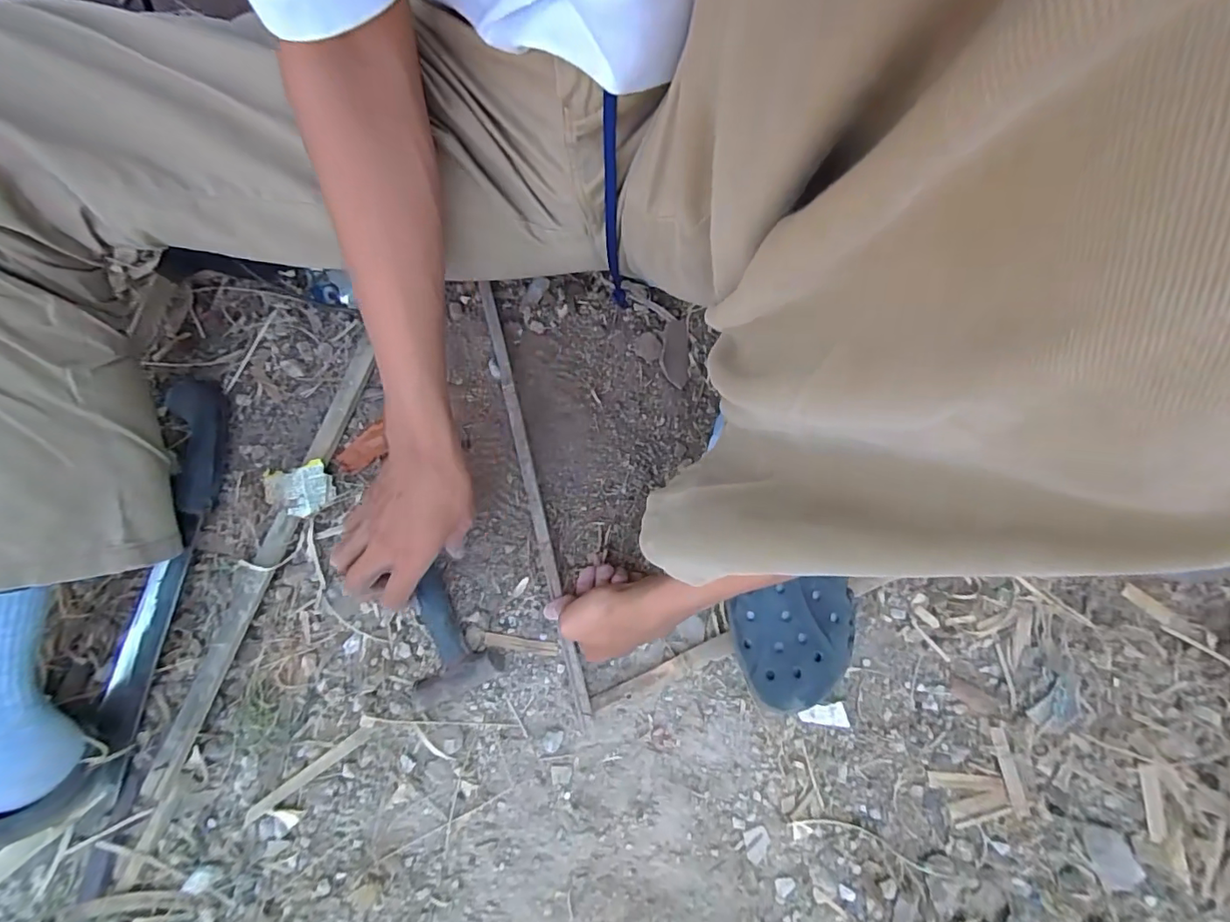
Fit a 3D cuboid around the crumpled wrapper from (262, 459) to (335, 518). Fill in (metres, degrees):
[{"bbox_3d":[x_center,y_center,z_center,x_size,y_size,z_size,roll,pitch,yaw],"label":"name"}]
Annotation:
[{"bbox_3d":[-0.327,0.031,0.544,0.066,0.016,0.053,-14,78,-3],"label":"crumpled wrapper"}]

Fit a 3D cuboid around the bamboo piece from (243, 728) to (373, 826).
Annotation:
[{"bbox_3d":[-0.286,0.292,0.492,0.127,0.011,0.013,-36,80,-7],"label":"bamboo piece"}]

